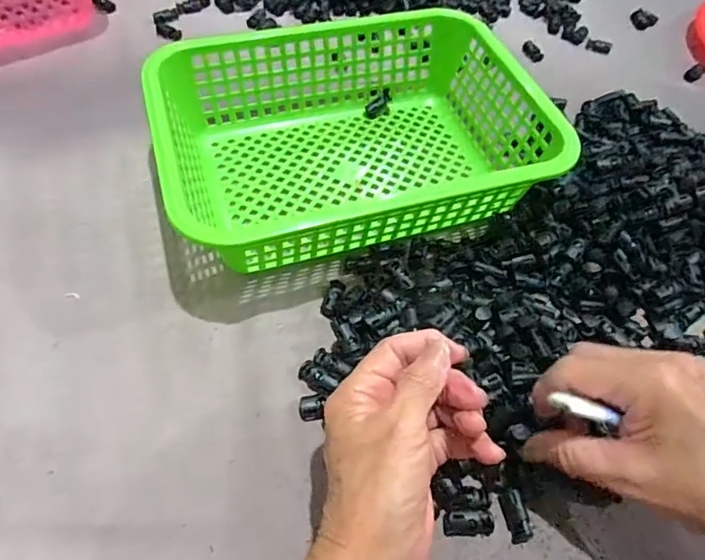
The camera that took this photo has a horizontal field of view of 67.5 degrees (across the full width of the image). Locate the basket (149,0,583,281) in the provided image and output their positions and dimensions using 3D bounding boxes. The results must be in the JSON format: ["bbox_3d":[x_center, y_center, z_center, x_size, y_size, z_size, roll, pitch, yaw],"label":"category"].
[{"bbox_3d":[-0.004,-0.116,0.430,0.283,0.083,0.194,-13,57,-14],"label":"basket"}]

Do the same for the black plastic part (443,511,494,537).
[{"bbox_3d":[0.068,0.140,0.303,0.029,0.012,0.011,2,54,-3],"label":"black plastic part"}]

